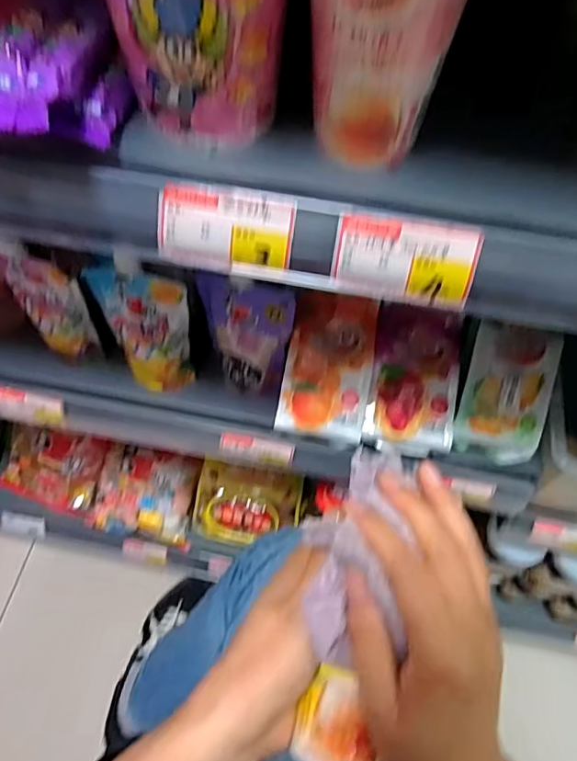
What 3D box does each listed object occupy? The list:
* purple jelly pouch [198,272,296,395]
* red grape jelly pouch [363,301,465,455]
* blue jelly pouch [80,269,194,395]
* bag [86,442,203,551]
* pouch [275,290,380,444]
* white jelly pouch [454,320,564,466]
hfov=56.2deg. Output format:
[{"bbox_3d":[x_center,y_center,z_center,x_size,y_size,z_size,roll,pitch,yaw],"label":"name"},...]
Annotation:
[{"bbox_3d":[-0.039,-0.034,0.475,0.079,0.134,0.028,17,61,8],"label":"purple jelly pouch"},{"bbox_3d":[0.116,-0.002,0.496,0.077,0.028,0.134,8,83,7],"label":"red grape jelly pouch"},{"bbox_3d":[-0.122,-0.038,0.485,0.079,0.143,0.017,3,50,6],"label":"blue jelly pouch"},{"bbox_3d":[-0.219,0.165,0.843,0.147,0.050,0.148,8,99,-2],"label":"bag"},{"bbox_3d":[0.037,-0.015,0.490,0.076,0.020,0.132,10,85,2],"label":"pouch"},{"bbox_3d":[0.197,0.010,0.493,0.076,0.033,0.125,13,93,2],"label":"white jelly pouch"}]

